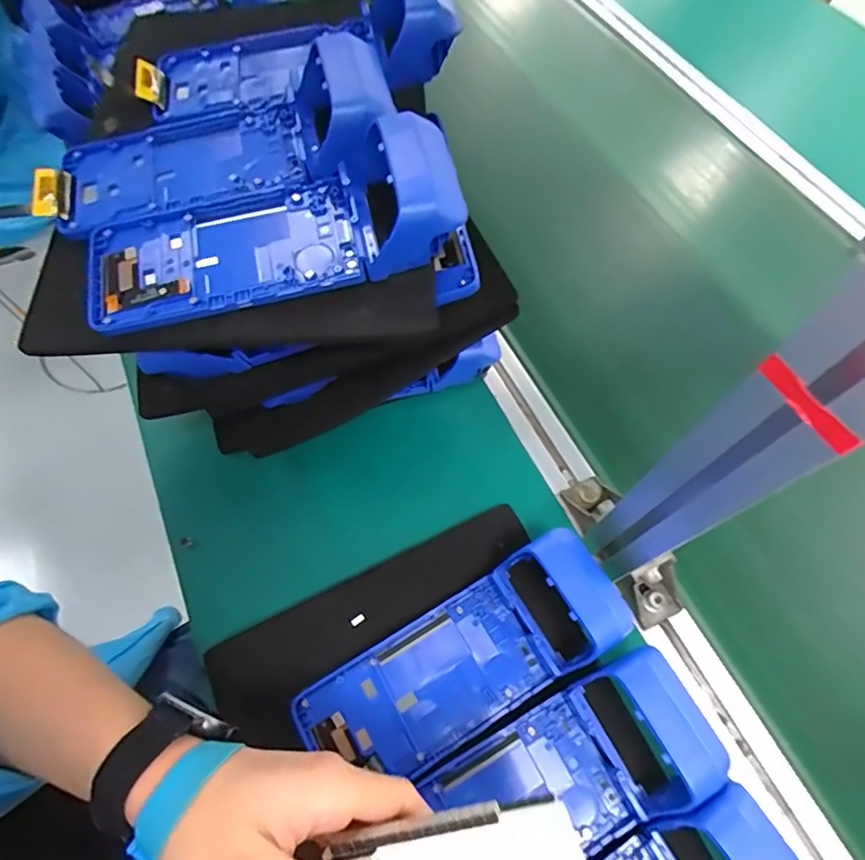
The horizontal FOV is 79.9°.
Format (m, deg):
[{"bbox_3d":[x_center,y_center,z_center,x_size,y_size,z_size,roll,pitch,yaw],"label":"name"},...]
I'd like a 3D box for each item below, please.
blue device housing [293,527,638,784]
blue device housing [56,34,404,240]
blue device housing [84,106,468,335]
[{"bbox_3d":[0.021,0.155,0.345,0.224,0.039,0.082,-29,66,-13],"label":"blue device housing"},{"bbox_3d":[-0.133,-0.185,0.336,0.216,0.039,0.092,-14,63,9],"label":"blue device housing"},{"bbox_3d":[-0.098,-0.124,0.302,0.221,0.057,0.084,-12,63,-5],"label":"blue device housing"}]

